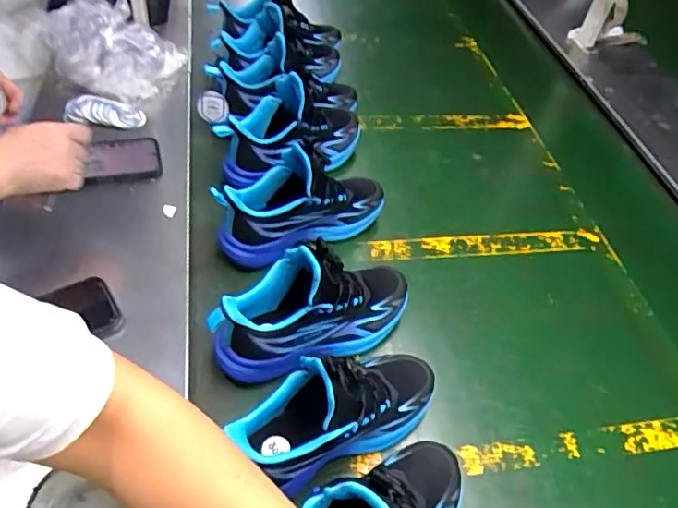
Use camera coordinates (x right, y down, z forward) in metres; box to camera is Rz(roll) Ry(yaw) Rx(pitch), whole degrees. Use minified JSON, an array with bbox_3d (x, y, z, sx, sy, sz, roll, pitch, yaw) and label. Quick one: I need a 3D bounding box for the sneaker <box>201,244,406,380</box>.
[{"bbox_3d":[-0.025,0.056,0.612,0.234,0.141,0.088,-17,53,-21],"label":"sneaker"}]

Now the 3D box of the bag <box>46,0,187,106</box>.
[{"bbox_3d":[-0.372,-0.349,0.909,0.200,0.081,0.242,-13,51,-18],"label":"bag"}]

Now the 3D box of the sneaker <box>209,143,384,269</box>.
[{"bbox_3d":[-0.047,-0.073,0.720,0.236,0.145,0.086,-25,56,-26],"label":"sneaker"}]

